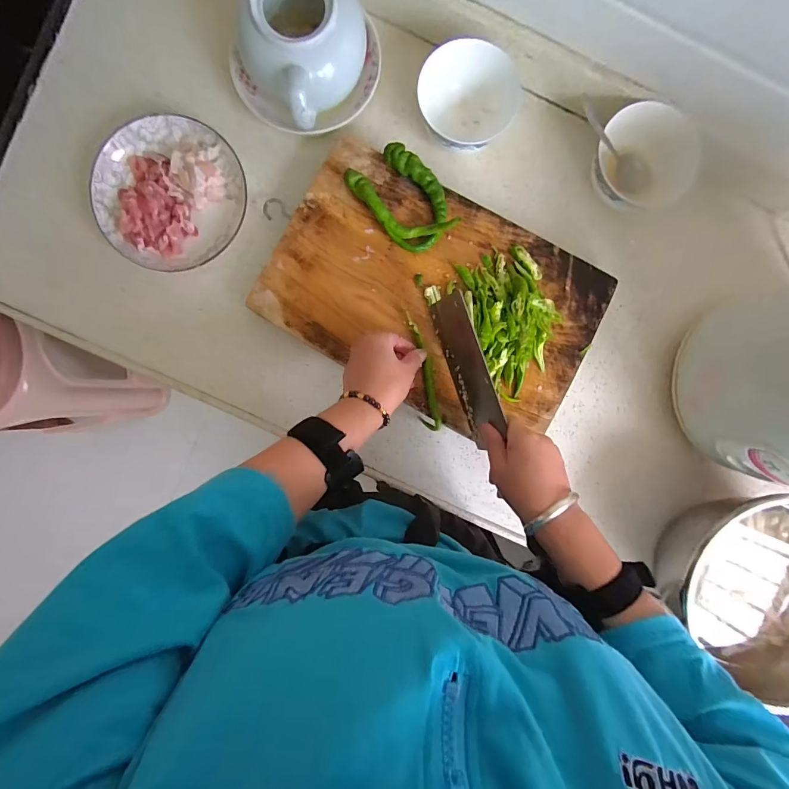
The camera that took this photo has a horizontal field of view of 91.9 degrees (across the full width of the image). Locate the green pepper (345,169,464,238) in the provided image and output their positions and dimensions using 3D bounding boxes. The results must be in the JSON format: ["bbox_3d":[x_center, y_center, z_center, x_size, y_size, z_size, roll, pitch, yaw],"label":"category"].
[{"bbox_3d":[-0.001,-0.207,0.432,0.135,0.039,0.040,31,91,-3],"label":"green pepper"}]

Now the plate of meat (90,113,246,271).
[{"bbox_3d":[-0.267,-0.242,0.457,0.167,0.032,0.167,0,93,-2],"label":"plate of meat"}]

